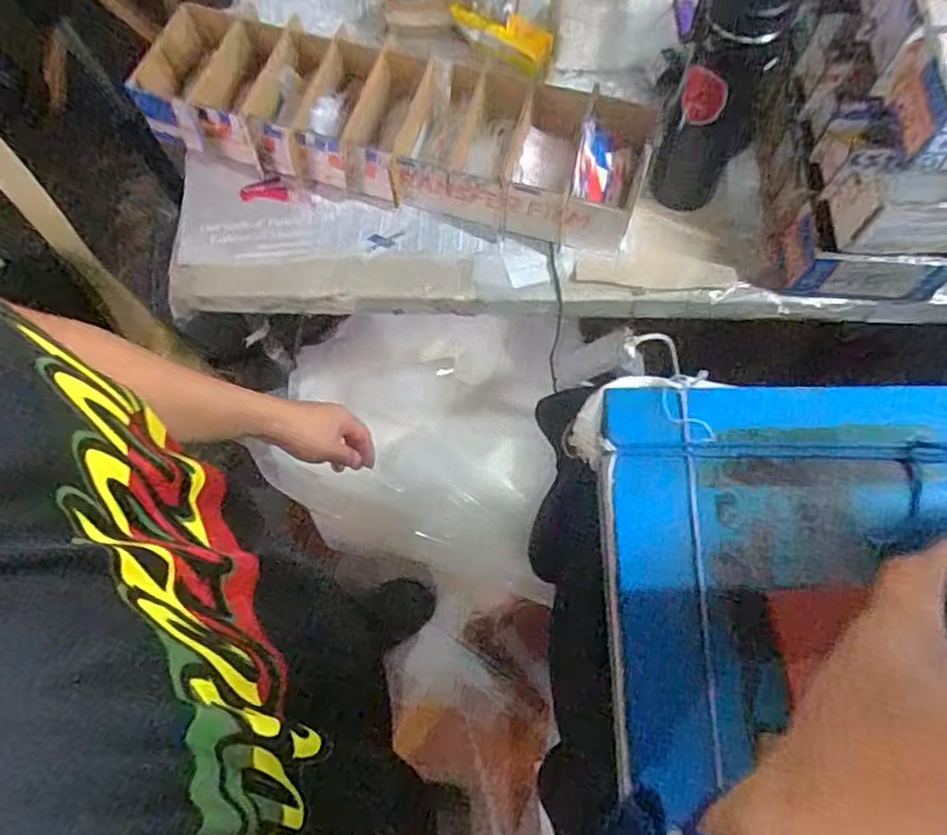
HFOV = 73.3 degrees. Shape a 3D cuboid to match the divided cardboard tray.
[{"bbox_3d":[-0.105,-0.360,0.784,0.625,0.072,0.195,15,70,7],"label":"divided cardboard tray"}]

